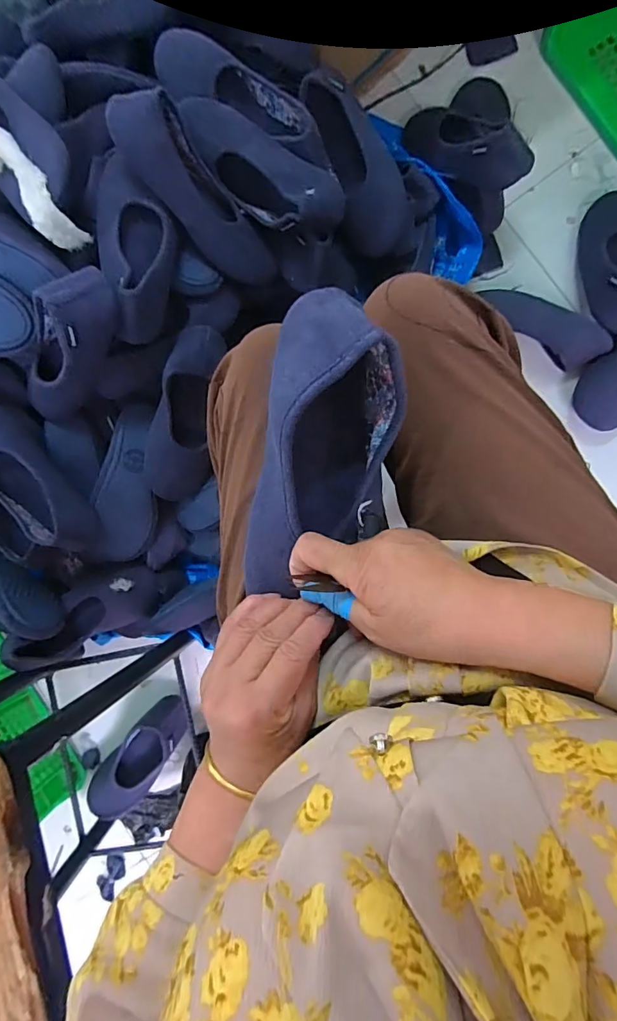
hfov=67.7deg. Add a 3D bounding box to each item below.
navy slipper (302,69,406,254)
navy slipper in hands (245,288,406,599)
[{"bbox_3d":[0.068,-0.493,0.662,0.093,0.064,0.241,-26,109,6],"label":"navy slipper"},{"bbox_3d":[0.013,-0.040,0.315,0.087,0.075,0.199,12,91,6],"label":"navy slipper in hands"}]

